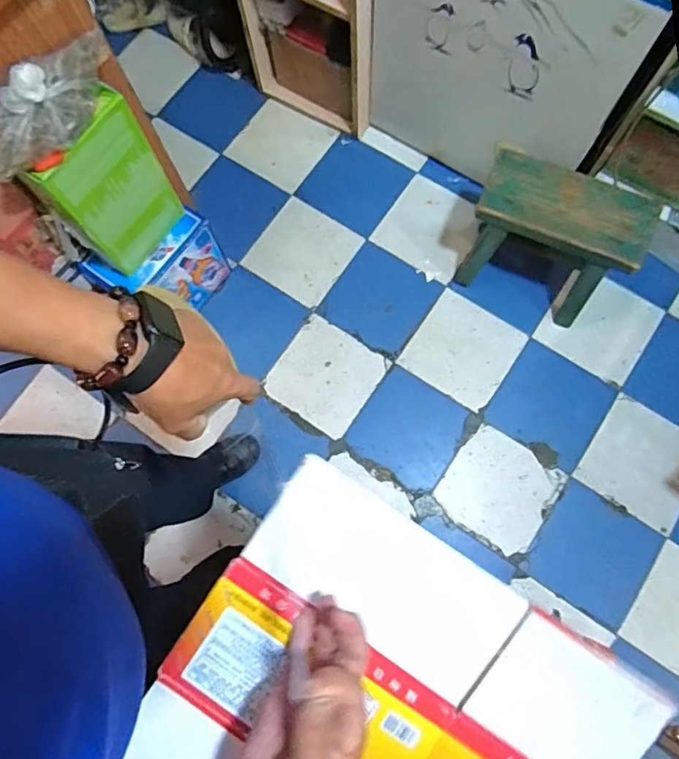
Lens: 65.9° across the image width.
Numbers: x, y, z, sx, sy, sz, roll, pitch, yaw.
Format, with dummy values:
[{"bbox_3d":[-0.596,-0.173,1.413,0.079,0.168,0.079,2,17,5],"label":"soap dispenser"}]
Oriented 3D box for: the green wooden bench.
[{"bbox_3d":[0.474,-0.320,1.217,0.350,0.277,0.217,26,78,8],"label":"green wooden bench"}]

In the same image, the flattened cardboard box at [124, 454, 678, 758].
[{"bbox_3d":[0.031,0.280,0.403,0.336,0.014,0.306,36,87,2],"label":"flattened cardboard box"}]

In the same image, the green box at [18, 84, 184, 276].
[{"bbox_3d":[-0.424,-0.348,1.005,0.050,0.359,0.202,38,80,10],"label":"green box"}]

